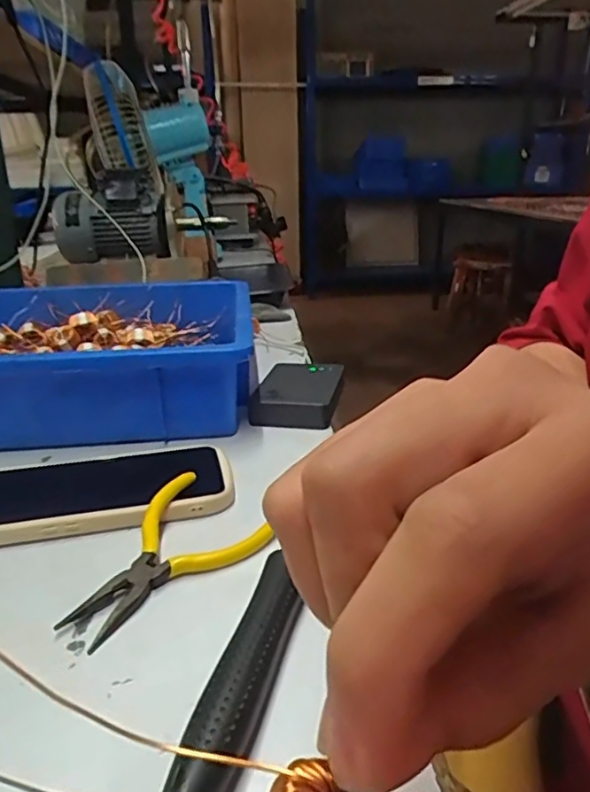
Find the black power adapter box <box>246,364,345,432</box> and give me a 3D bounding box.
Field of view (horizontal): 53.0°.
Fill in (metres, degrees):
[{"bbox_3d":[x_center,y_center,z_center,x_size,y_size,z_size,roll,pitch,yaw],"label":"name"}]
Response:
[{"bbox_3d":[0.004,-0.001,0.525,0.070,0.028,0.103,4,21,11],"label":"black power adapter box"}]

